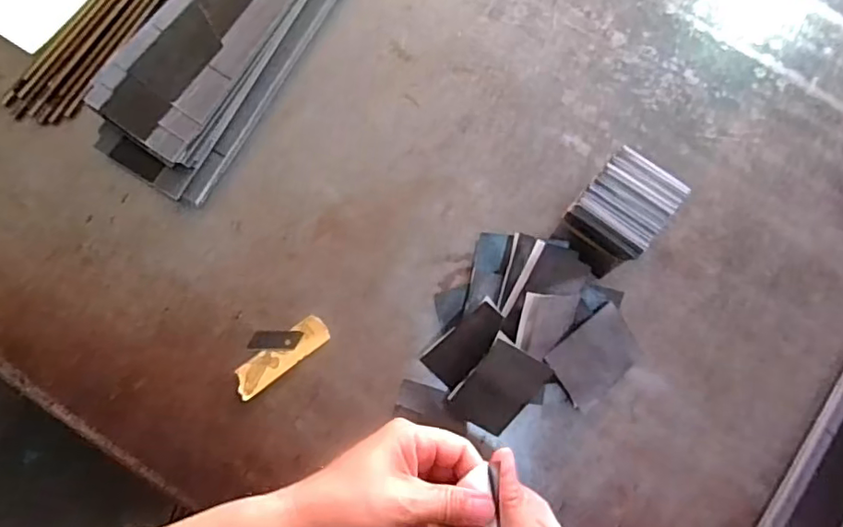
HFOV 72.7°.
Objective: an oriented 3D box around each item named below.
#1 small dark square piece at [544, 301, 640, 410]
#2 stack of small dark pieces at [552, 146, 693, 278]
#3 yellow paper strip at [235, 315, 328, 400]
[{"bbox_3d":[0.156,0.083,0.512,0.082,0.009,0.059,-36,91,-13],"label":"small dark square piece"},{"bbox_3d":[0.167,-0.042,0.506,0.071,0.088,0.083,40,81,6],"label":"stack of small dark pieces"},{"bbox_3d":[-0.126,0.083,0.514,0.092,0.004,0.028,-36,84,-11],"label":"yellow paper strip"}]

